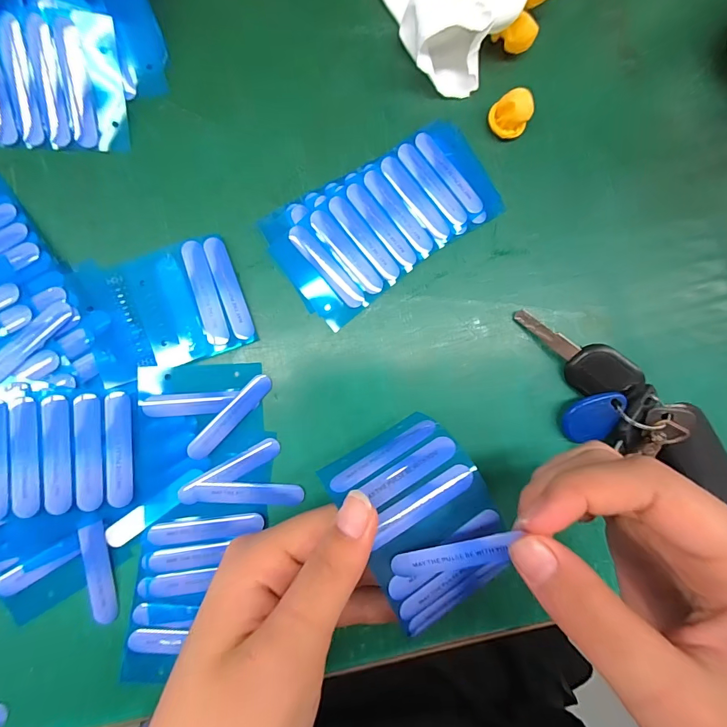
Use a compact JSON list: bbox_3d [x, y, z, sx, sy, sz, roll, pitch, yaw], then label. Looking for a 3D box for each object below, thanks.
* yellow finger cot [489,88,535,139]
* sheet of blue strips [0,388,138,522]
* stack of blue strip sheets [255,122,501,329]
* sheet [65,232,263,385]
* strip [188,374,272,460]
[{"bbox_3d":[0.079,-0.133,0.207,0.020,0.019,0.015,40,83,-4],"label":"yellow finger cot"},{"bbox_3d":[-0.148,0.040,0.170,0.089,0.012,0.055,-5,88,-8],"label":"sheet of blue strips"},{"bbox_3d":[0.013,-0.076,0.204,0.121,0.006,0.063,-34,92,-8],"label":"stack of blue strip sheets"},{"bbox_3d":[-0.094,-0.027,0.186,0.069,0.009,0.057,-19,90,-8],"label":"sheet"},{"bbox_3d":[-0.065,0.026,0.189,0.010,0.004,0.050,42,83,-3],"label":"strip"}]

